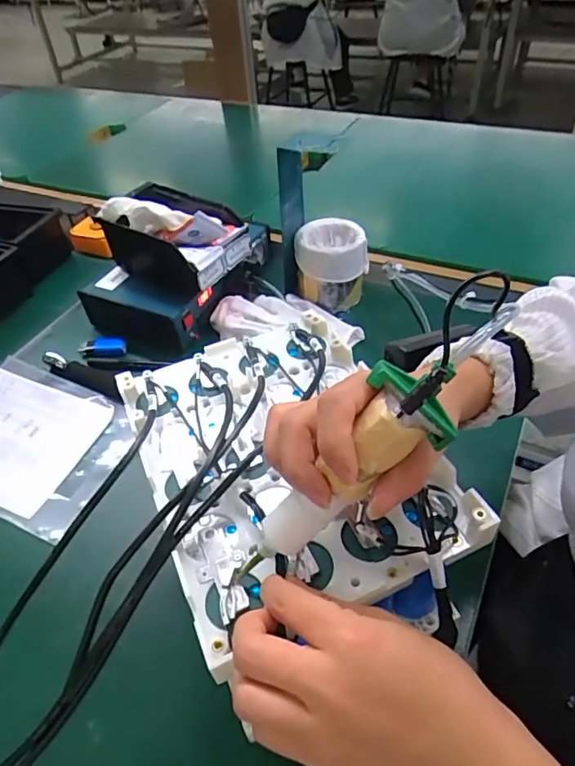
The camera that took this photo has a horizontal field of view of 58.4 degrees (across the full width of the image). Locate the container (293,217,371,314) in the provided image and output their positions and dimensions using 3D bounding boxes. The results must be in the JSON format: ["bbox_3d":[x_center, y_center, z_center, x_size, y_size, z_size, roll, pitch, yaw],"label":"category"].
[{"bbox_3d":[0.060,-0.162,0.703,0.092,0.096,0.092,-3,45,3],"label":"container"}]

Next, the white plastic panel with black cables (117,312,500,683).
[{"bbox_3d":[-0.002,0.046,0.343,0.170,0.029,0.254,-21,47,-15],"label":"white plastic panel with black cables"}]

